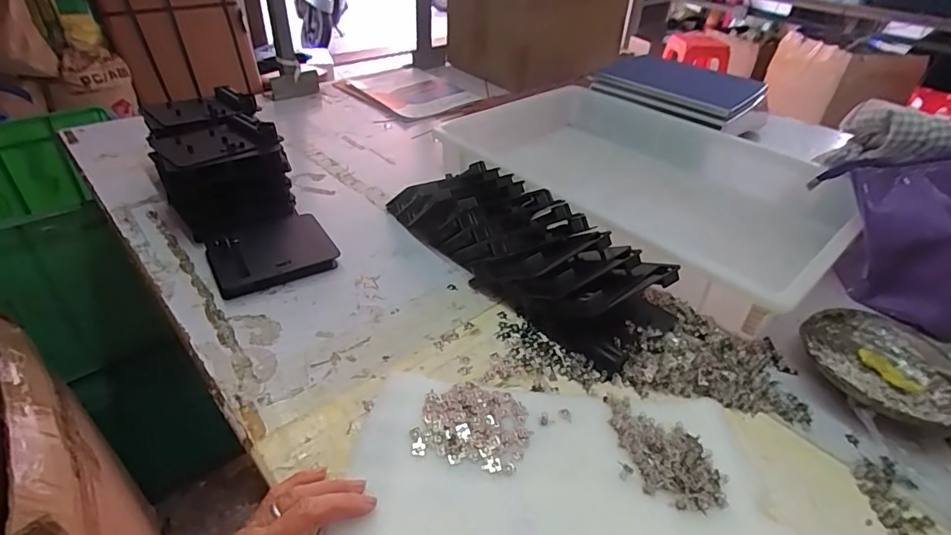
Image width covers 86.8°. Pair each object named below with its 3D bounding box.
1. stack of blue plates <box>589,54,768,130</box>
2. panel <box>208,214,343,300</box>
[{"bbox_3d":[0.372,-0.343,0.943,0.280,0.035,0.216,28,43,28],"label":"stack of blue plates"},{"bbox_3d":[-0.251,-0.019,0.620,0.136,0.025,0.118,-17,42,-26],"label":"panel"}]

